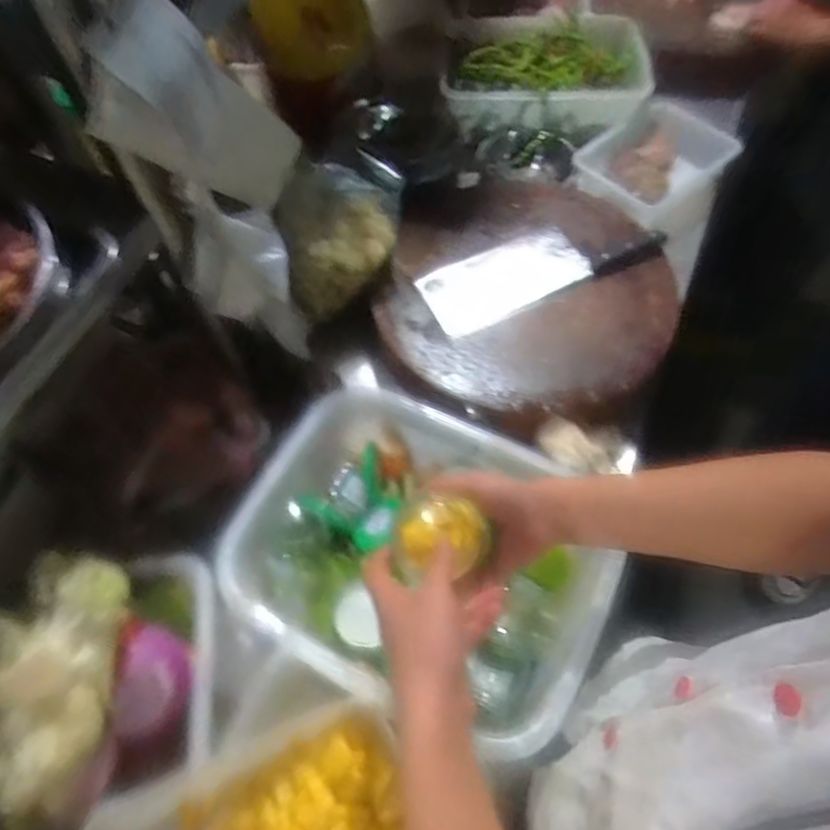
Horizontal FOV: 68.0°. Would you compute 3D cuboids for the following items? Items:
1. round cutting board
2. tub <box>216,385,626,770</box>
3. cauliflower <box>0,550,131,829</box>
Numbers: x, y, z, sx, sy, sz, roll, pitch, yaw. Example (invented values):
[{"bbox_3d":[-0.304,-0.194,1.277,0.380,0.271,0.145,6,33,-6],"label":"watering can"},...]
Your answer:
[{"bbox_3d":[0.138,-0.204,0.898,0.462,0.058,0.448,-3,52,4],"label":"round cutting board"},{"bbox_3d":[0.007,0.155,0.674,0.374,0.118,0.299,24,65,15],"label":"tub"},{"bbox_3d":[-0.326,0.219,0.519,0.100,0.122,0.204,0,61,2],"label":"cauliflower"}]

